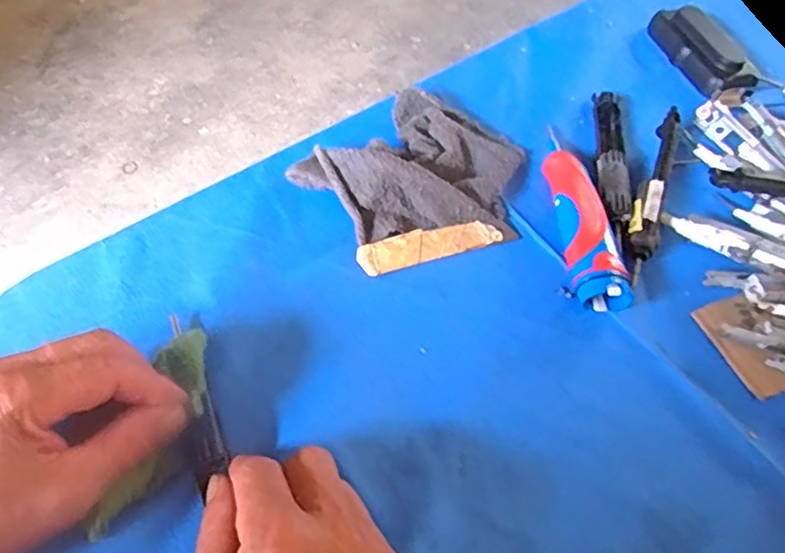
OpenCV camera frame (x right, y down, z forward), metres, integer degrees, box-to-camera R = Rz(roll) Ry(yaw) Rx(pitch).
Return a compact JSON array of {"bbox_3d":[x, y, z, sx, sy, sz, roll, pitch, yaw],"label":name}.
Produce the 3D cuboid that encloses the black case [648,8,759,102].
[{"bbox_3d":[0.272,-0.202,0.561,0.049,0.021,0.109,-17,60,-16],"label":"black case"}]

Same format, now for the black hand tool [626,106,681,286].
[{"bbox_3d":[0.187,-0.062,0.460,0.021,0.022,0.158,20,57,8],"label":"black hand tool"}]

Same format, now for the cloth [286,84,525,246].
[{"bbox_3d":[0.028,-0.078,0.450,0.135,0.032,0.143,41,62,20],"label":"cloth"}]

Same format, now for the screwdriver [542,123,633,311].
[{"bbox_3d":[0.125,-0.045,0.443,0.036,0.027,0.150,-5,57,-6],"label":"screwdriver"}]

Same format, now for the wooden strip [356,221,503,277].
[{"bbox_3d":[0.025,-0.022,0.429,0.099,0.005,0.022,-15,59,-15],"label":"wooden strip"}]

